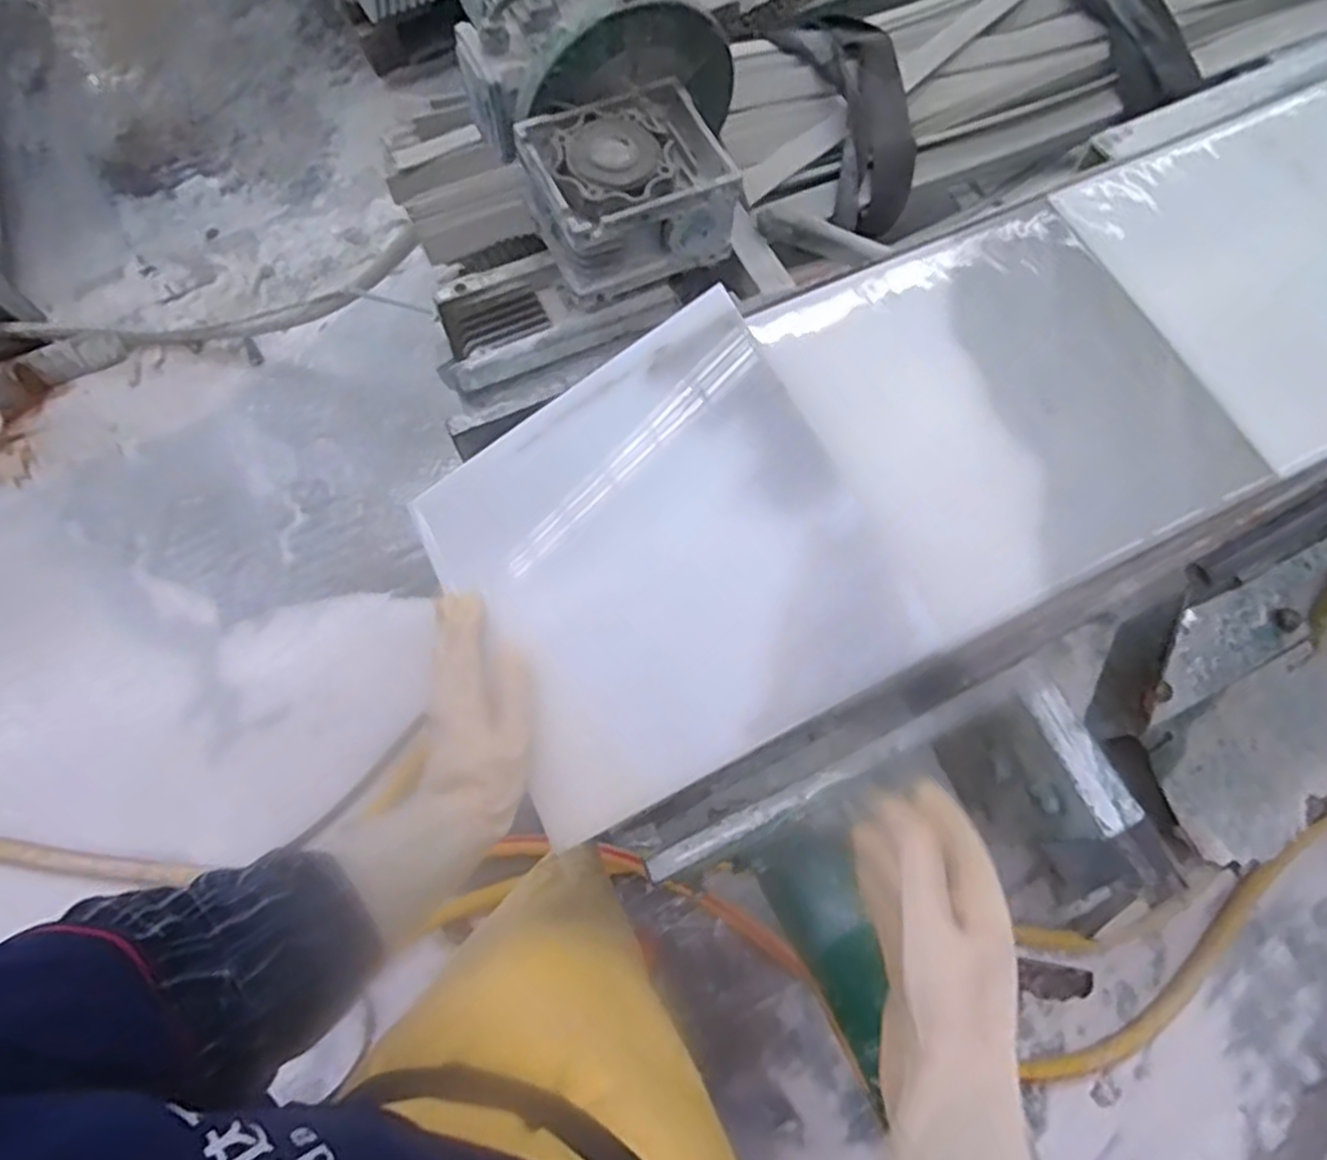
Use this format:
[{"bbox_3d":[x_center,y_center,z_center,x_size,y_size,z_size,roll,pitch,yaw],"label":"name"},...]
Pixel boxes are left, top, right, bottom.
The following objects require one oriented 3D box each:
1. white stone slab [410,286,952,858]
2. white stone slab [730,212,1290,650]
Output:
[{"bbox_3d":[-0.011,-0.011,0.568,0.291,0.014,0.301,-31,73,10],"label":"white stone slab"},{"bbox_3d":[0.267,-0.140,0.620,0.305,0.029,0.288,-24,77,-12],"label":"white stone slab"}]

